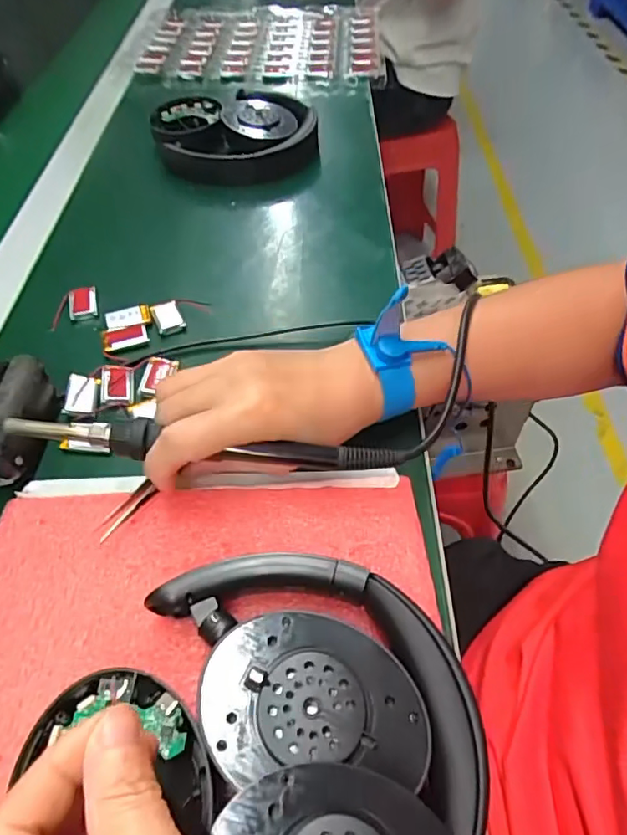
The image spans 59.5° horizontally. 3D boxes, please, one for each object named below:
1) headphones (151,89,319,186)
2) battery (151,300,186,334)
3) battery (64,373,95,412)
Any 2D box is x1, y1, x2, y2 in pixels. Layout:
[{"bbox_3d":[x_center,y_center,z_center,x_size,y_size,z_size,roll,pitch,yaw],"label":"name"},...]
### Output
[{"bbox_3d":[-0.081,-0.300,0.579,0.162,0.034,0.158,-11,52,-6],"label":"headphones"},{"bbox_3d":[-0.107,-0.074,0.401,0.019,0.005,0.027,-20,54,-12],"label":"battery"},{"bbox_3d":[-0.150,-0.015,0.352,0.018,0.007,0.030,-10,52,-4],"label":"battery"}]

